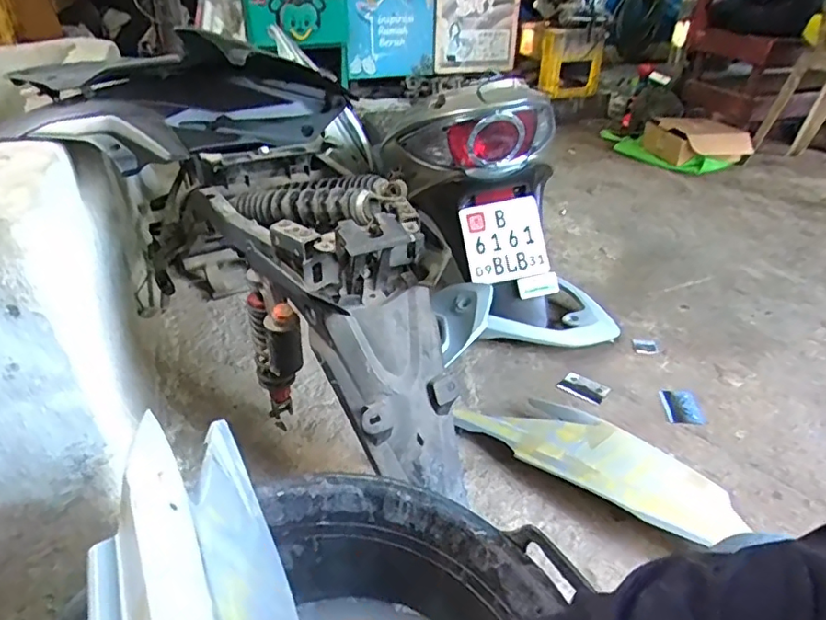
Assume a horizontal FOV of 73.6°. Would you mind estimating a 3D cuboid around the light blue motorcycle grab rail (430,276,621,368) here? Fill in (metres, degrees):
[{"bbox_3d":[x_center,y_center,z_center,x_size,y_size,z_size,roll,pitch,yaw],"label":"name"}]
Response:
[{"bbox_3d":[0.242,0.003,1.194,0.415,0.122,0.160,-8,33,-14],"label":"light blue motorcycle grab rail"}]

